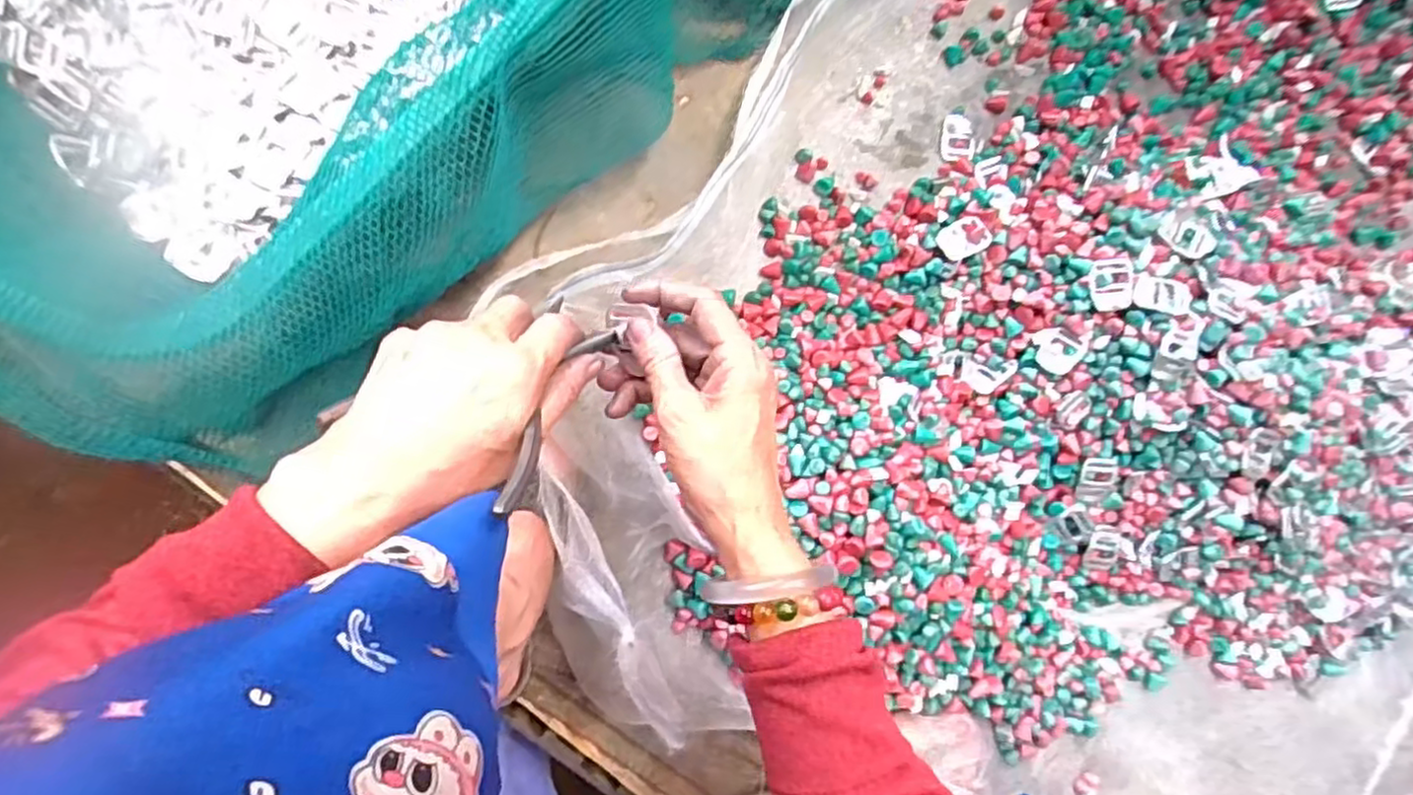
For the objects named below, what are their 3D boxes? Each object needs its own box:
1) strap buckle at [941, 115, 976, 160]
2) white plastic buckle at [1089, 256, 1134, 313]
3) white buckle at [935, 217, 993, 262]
[{"bbox_3d":[0.215,-0.221,0.607,0.028,0.007,0.041,8,86,-8],"label":"strap buckle"},{"bbox_3d":[0.312,-0.087,0.549,0.029,0.006,0.040,0,87,20],"label":"white plastic buckle"},{"bbox_3d":[0.206,-0.128,0.572,0.038,0.004,0.030,-25,76,7],"label":"white buckle"}]

